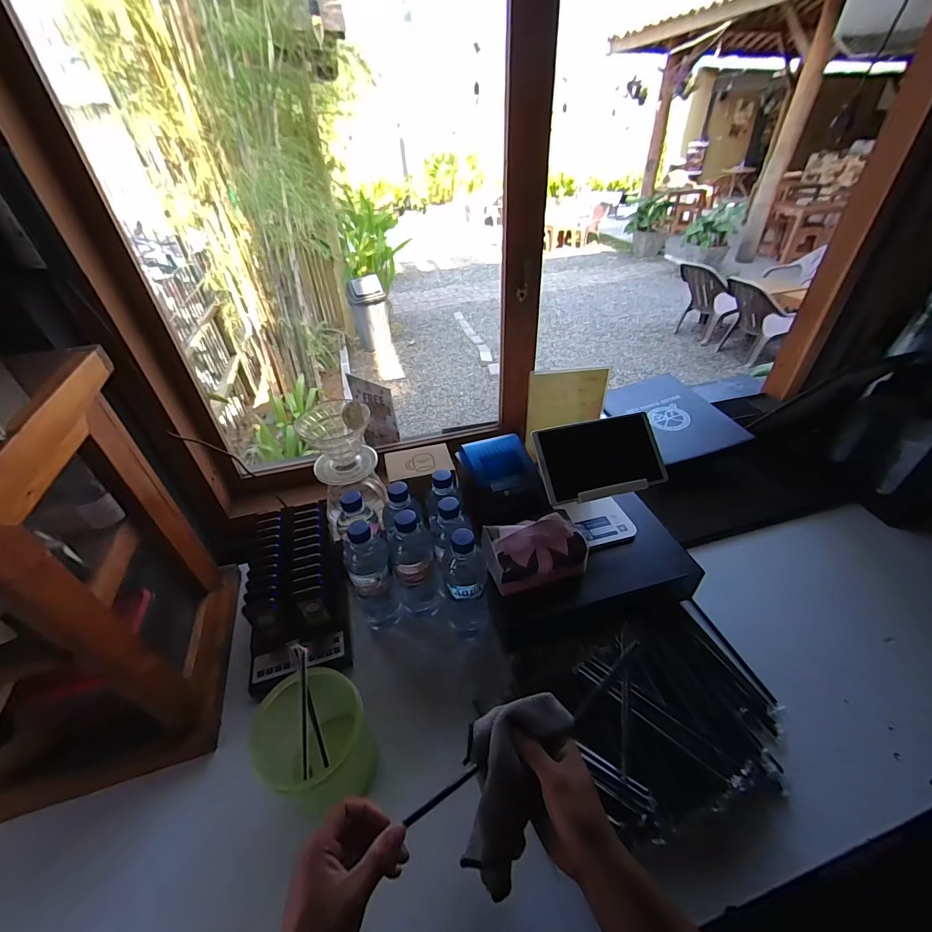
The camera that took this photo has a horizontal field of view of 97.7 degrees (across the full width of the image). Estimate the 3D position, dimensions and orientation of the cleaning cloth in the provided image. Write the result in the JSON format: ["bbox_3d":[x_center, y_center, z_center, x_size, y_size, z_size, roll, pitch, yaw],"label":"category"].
[{"bbox_3d":[0.041,0.313,0.413,0.088,0.033,0.168,36,67,-9],"label":"cleaning cloth"}]

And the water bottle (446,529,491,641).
[{"bbox_3d":[0.005,0.181,0.610,0.058,0.224,0.063,-3,39,-1],"label":"water bottle"}]

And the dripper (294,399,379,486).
[{"bbox_3d":[-0.206,-0.035,0.678,0.106,0.108,0.090,10,41,15],"label":"dripper"}]

